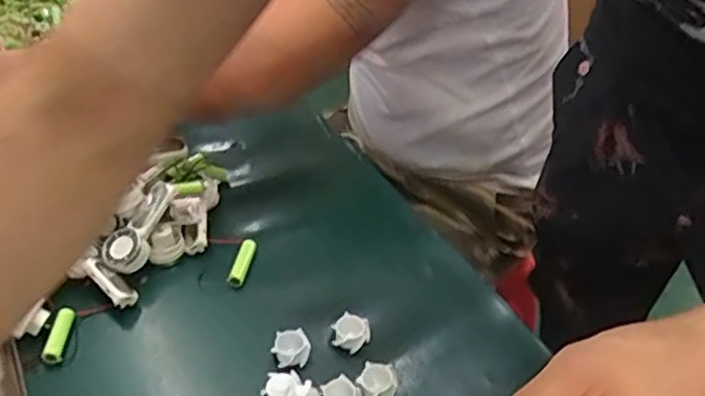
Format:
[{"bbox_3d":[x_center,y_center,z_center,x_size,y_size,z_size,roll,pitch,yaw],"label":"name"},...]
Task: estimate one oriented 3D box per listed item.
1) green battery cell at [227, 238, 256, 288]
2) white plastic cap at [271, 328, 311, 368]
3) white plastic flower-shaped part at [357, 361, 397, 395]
[{"bbox_3d":[-0.107,0.062,0.654,0.016,0.015,0.053,6,39,8],"label":"green battery cell"},{"bbox_3d":[-0.052,0.127,0.570,0.030,0.014,0.030,0,38,0],"label":"white plastic cap"},{"bbox_3d":[0.020,0.149,0.542,0.030,0.018,0.030,0,38,0],"label":"white plastic flower-shaped part"}]

